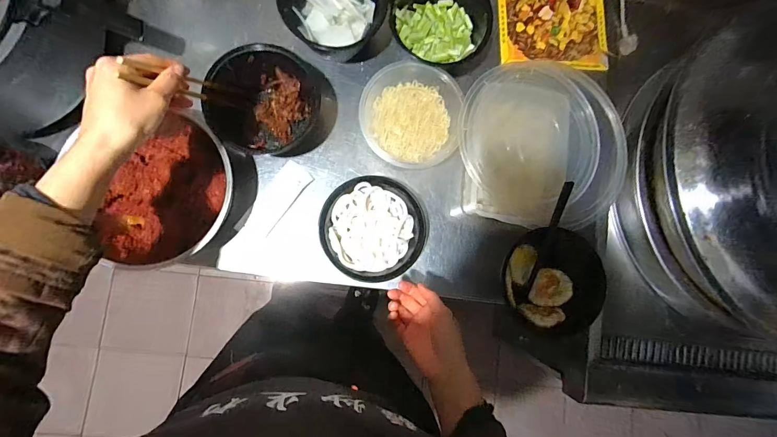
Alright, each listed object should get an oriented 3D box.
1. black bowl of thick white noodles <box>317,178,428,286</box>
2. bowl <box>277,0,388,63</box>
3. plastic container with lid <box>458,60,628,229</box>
[{"bbox_3d":[-0.026,0.017,0.590,0.168,0.050,0.162,1,84,-6],"label":"black bowl of thick white noodles"},{"bbox_3d":[-0.088,-0.350,0.588,0.166,0.077,0.151,21,82,-4],"label":"bowl"},{"bbox_3d":[0.251,-0.123,0.605,0.282,0.095,0.276,-2,84,-6],"label":"plastic container with lid"}]

